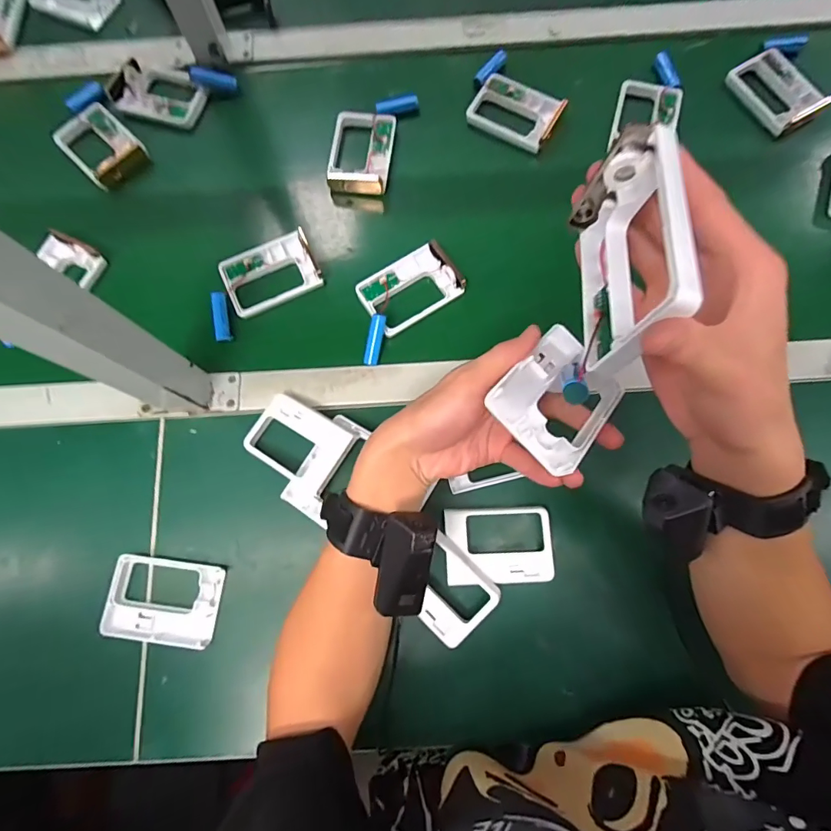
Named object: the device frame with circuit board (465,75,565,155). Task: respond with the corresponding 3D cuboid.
[{"bbox_3d":[0.114,-0.348,0.512,0.099,0.026,0.066,28,78,7],"label":"device frame with circuit board"}]

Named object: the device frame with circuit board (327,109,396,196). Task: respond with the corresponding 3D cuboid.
[{"bbox_3d":[-0.063,-0.296,0.506,0.071,0.025,0.099,6,76,2],"label":"device frame with circuit board"}]

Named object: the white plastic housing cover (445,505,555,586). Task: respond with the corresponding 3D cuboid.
[{"bbox_3d":[0.073,0.114,0.394,0.092,0.015,0.066,-3,73,-1],"label":"white plastic housing cover"}]

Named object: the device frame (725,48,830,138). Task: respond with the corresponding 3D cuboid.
[{"bbox_3d":[0.416,-0.373,0.513,0.069,0.014,0.104,-30,76,0],"label":"device frame"}]

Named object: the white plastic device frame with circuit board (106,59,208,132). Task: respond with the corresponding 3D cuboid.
[{"bbox_3d":[-0.302,-0.385,0.534,0.106,0.021,0.079,14,76,4],"label":"white plastic device frame with circuit board"}]

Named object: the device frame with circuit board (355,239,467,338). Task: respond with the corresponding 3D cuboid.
[{"bbox_3d":[-0.006,-0.133,0.461,0.097,0.018,0.069,-33,79,-8],"label":"device frame with circuit board"}]

